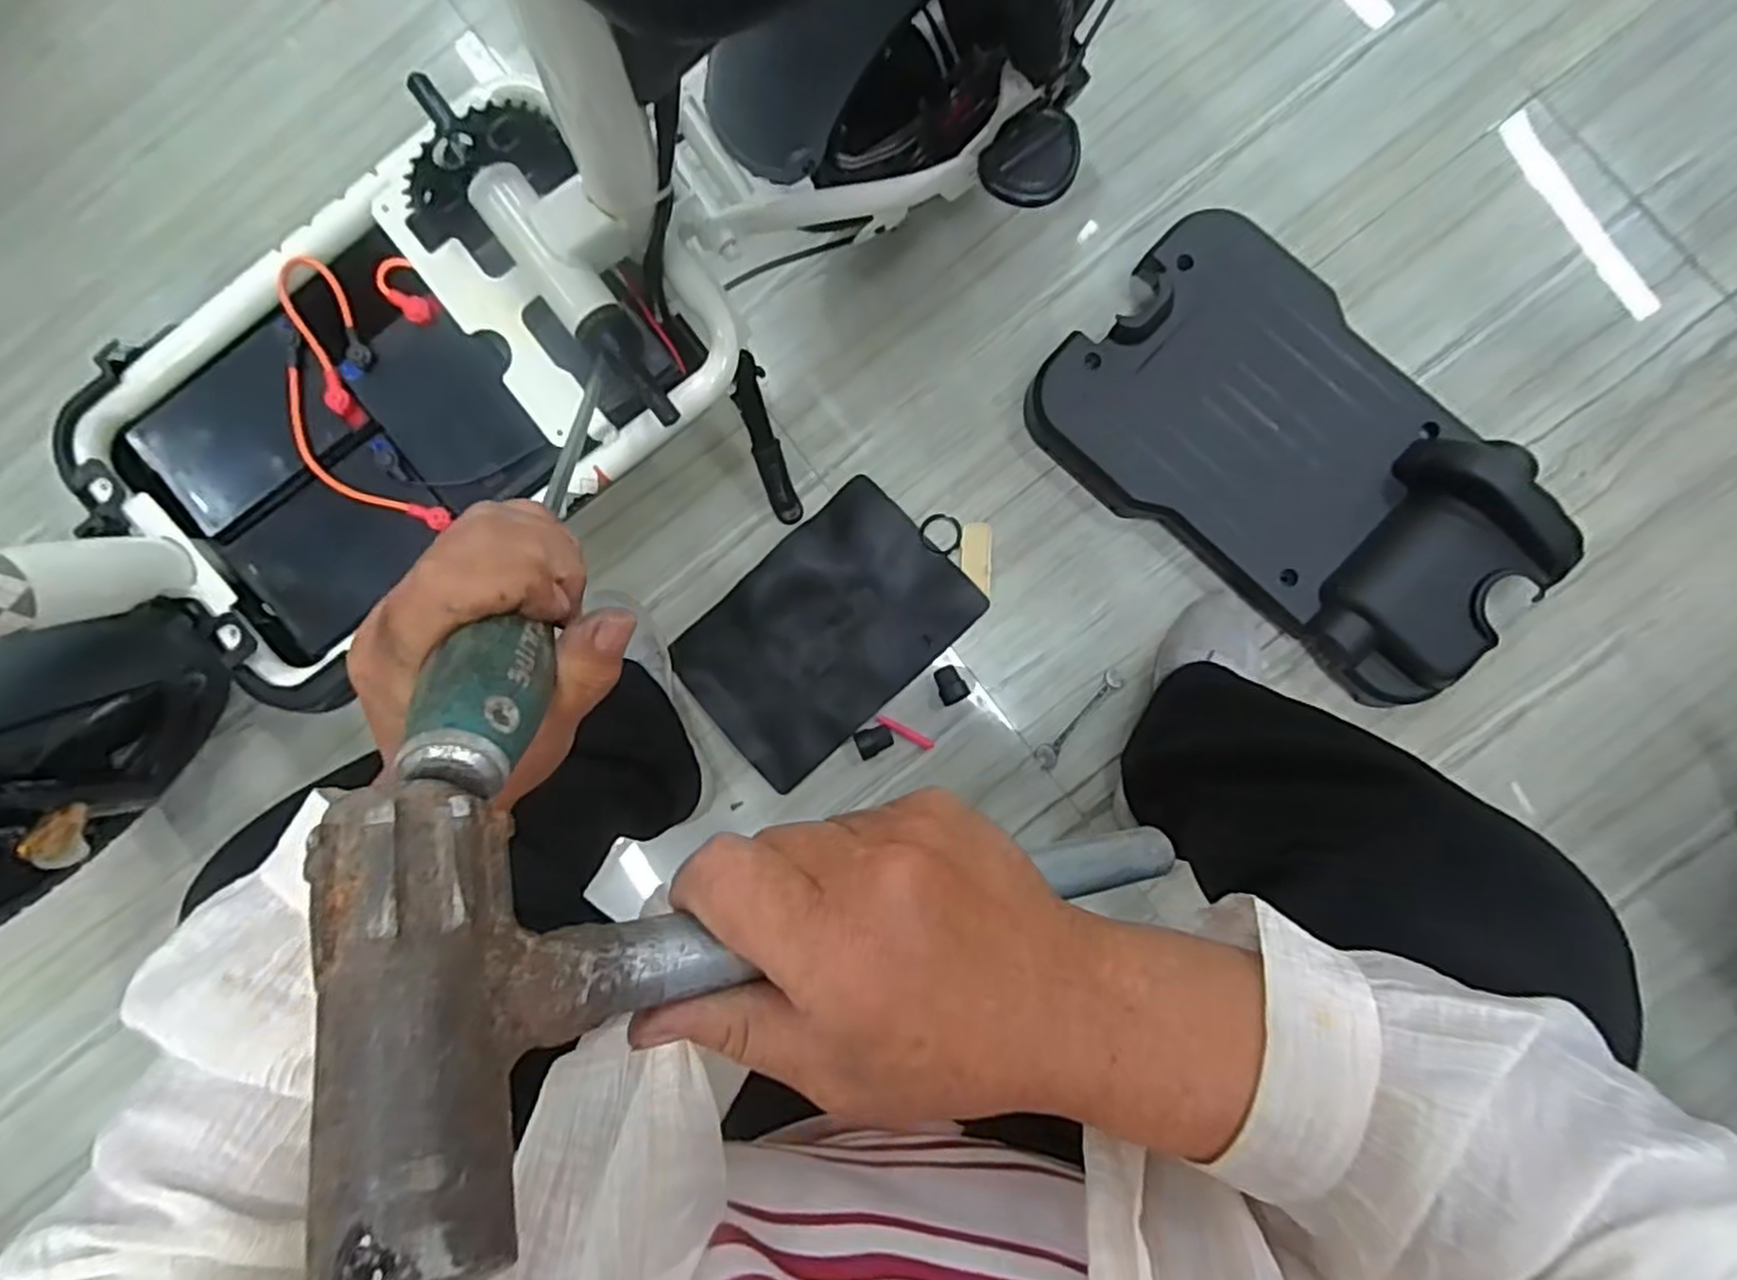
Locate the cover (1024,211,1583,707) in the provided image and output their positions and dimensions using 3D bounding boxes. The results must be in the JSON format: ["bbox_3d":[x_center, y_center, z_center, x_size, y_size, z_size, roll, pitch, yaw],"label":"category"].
[{"bbox_3d":[0.405,-0.179,0.705,0.452,0.079,0.274,41,91,6],"label":"cover"}]

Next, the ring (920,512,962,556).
[{"bbox_3d":[0.074,-0.109,0.770,0.043,0.004,0.041,0,87,5],"label":"ring"}]

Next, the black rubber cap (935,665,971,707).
[{"bbox_3d":[0.082,0.045,0.757,0.029,0.018,0.038,-29,85,3],"label":"black rubber cap"}]

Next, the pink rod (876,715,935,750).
[{"bbox_3d":[0.038,0.096,0.777,0.065,0.006,0.010,28,90,6],"label":"pink rod"}]

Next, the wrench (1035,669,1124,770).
[{"bbox_3d":[0.210,0.080,0.749,0.023,0.004,0.116,41,91,6],"label":"wrench"}]

